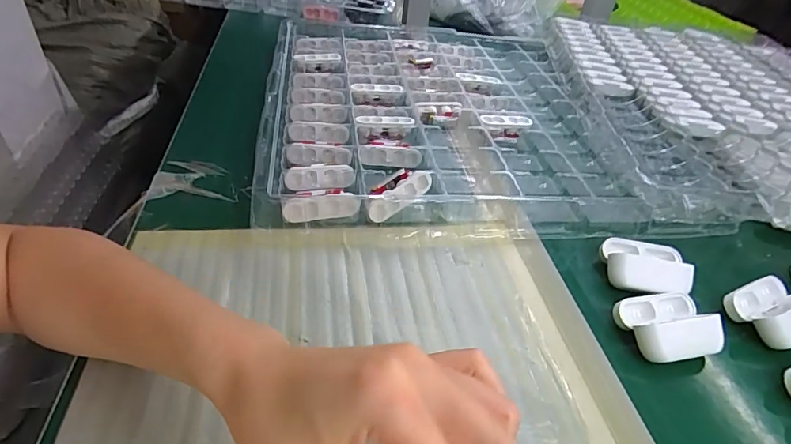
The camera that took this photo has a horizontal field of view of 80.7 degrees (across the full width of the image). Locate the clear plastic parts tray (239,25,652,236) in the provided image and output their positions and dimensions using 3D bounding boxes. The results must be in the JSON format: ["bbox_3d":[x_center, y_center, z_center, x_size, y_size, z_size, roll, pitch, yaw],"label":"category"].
[{"bbox_3d":[0.050,-0.155,0.576,0.387,0.030,0.459,1,40,-8],"label":"clear plastic parts tray"}]

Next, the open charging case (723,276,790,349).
[{"bbox_3d":[0.297,0.070,0.363,0.063,0.034,0.052,-13,44,-23],"label":"open charging case"}]

